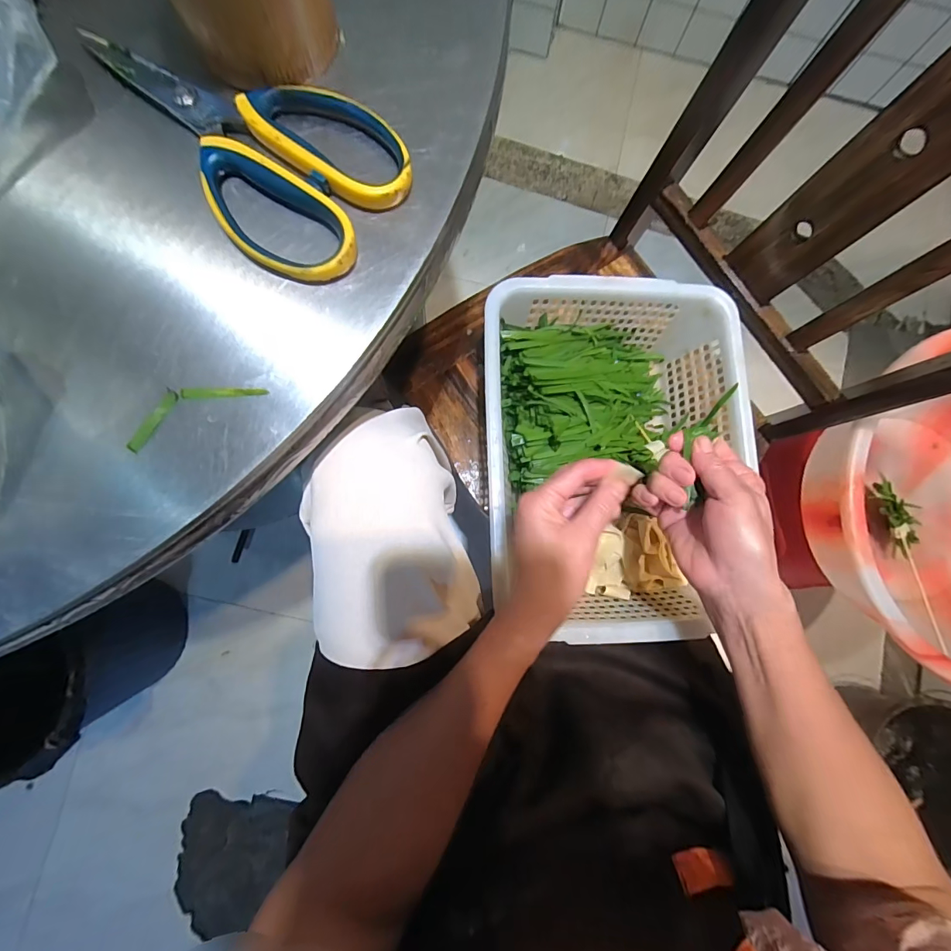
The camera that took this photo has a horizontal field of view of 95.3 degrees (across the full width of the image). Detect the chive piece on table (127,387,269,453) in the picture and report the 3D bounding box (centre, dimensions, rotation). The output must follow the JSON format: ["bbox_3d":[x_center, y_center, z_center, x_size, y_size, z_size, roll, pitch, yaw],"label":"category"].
[{"bbox_3d":[-0.146,-0.037,0.222,0.071,0.004,0.021,-27,86,-6],"label":"chive piece on table"}]

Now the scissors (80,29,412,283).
[{"bbox_3d":[-0.126,-0.183,0.232,0.179,0.013,0.099,36,83,1],"label":"scissors"}]

